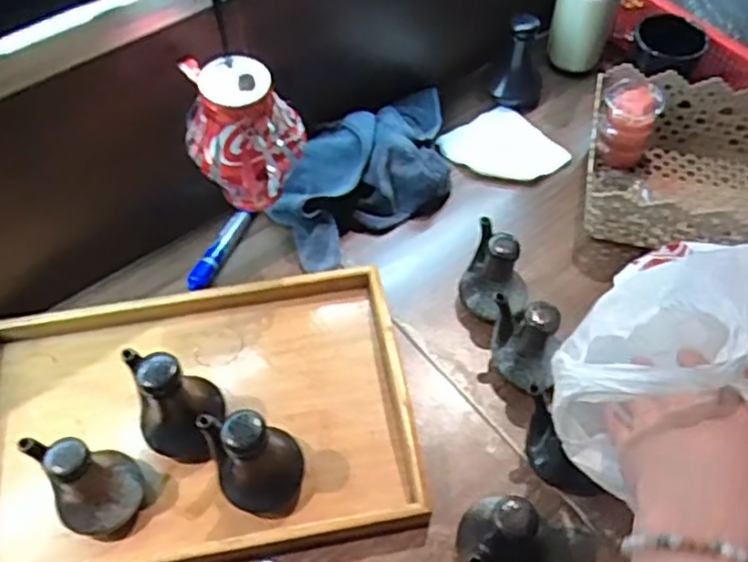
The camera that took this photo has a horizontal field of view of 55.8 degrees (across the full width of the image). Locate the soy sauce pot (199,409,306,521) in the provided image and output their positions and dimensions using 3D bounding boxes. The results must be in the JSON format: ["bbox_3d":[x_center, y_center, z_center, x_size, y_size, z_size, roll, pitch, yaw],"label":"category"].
[{"bbox_3d":[-0.093,0.144,0.568,0.069,0.101,0.072,0,56,0],"label":"soy sauce pot"}]

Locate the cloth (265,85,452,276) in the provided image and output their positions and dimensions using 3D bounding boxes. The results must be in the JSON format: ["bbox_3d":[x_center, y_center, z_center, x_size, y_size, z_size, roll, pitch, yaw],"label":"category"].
[{"bbox_3d":[0.003,-0.128,0.767,0.247,0.065,0.123,-31,61,-20],"label":"cloth"}]

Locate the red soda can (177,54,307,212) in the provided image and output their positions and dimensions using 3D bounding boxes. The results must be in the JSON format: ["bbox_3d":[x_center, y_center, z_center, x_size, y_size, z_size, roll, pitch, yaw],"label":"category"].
[{"bbox_3d":[-0.110,-0.131,0.602,0.096,0.130,0.096,-7,56,-5],"label":"red soda can"}]

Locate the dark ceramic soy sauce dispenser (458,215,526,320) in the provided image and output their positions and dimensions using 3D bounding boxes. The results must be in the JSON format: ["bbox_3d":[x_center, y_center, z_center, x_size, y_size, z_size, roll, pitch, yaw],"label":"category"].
[{"bbox_3d":[0.118,-0.001,0.681,0.066,0.087,0.073,19,57,12],"label":"dark ceramic soy sauce dispenser"}]

